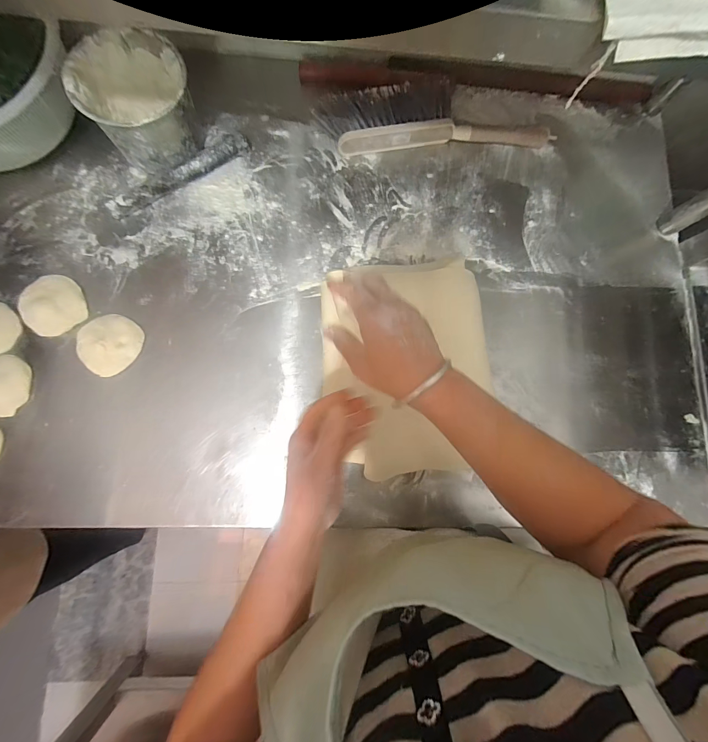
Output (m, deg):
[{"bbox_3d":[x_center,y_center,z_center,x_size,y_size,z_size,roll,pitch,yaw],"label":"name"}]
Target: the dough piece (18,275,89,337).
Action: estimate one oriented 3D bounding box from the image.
[{"bbox_3d":[-0.448,-0.096,0.504,0.083,0.008,0.087,1,82,-4],"label":"dough piece"}]

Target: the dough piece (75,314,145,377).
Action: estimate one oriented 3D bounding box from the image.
[{"bbox_3d":[-0.364,-0.041,0.501,0.085,0.009,0.087,1,82,-4],"label":"dough piece"}]

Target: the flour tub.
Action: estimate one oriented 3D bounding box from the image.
[{"bbox_3d":[-0.313,-0.395,0.508,0.147,0.114,0.138,1,82,-4],"label":"flour tub"}]

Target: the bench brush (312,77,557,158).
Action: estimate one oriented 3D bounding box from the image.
[{"bbox_3d":[0.144,-0.431,0.581,0.406,0.051,0.091,-6,82,-5],"label":"bench brush"}]

